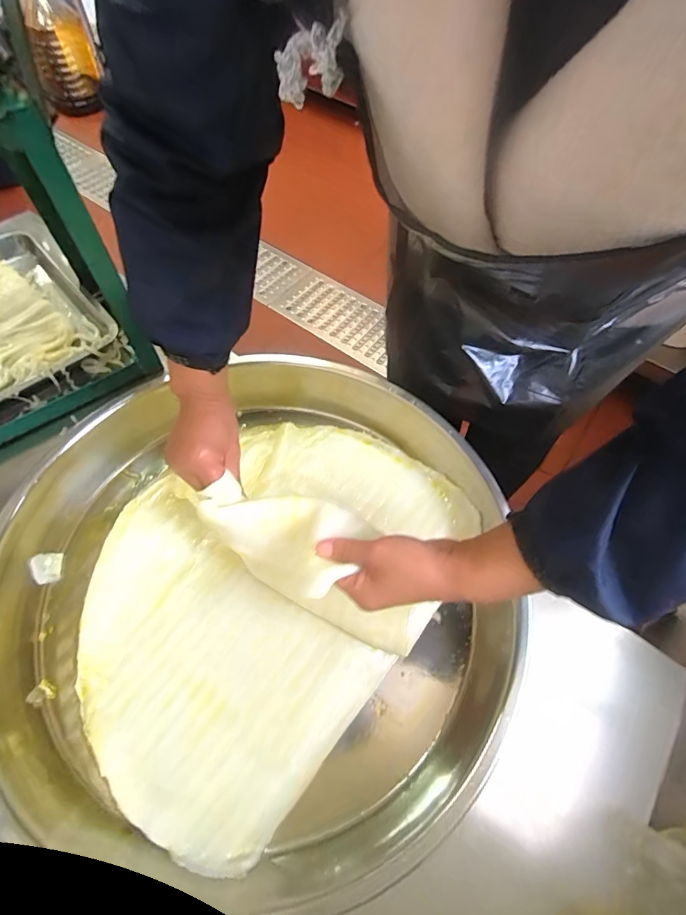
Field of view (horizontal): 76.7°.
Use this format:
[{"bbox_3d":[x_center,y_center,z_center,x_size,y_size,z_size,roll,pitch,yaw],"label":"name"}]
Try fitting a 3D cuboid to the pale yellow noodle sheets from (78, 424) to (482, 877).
[{"bbox_3d":[-0.080,0.090,0.436,0.327,0.139,0.435,37,63,19],"label":"pale yellow noodle sheets"}]

